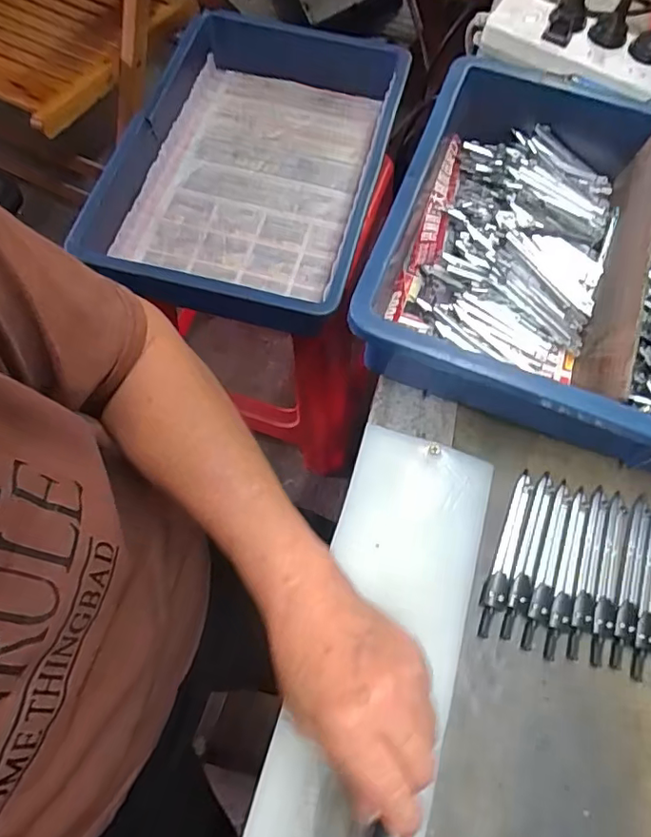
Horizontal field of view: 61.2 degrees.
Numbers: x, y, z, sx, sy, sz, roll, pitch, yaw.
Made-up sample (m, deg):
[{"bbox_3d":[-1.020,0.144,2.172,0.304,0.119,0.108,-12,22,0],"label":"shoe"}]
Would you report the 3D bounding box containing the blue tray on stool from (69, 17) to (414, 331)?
[{"bbox_3d":[-0.076,-0.309,0.675,0.275,0.091,0.432,14,67,3],"label":"blue tray on stool"}]

